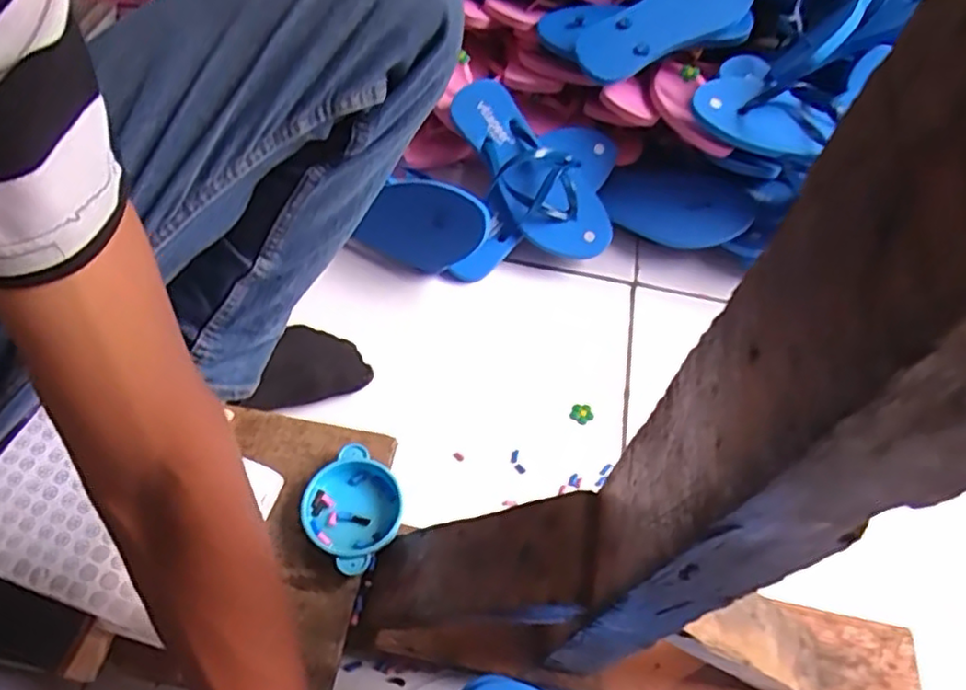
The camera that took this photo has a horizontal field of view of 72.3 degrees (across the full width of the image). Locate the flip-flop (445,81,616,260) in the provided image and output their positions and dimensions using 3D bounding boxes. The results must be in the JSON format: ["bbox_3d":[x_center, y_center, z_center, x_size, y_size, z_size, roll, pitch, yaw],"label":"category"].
[{"bbox_3d":[0.050,-0.198,0.754,0.082,0.051,0.243,-34,84,-24],"label":"flip-flop"}]

